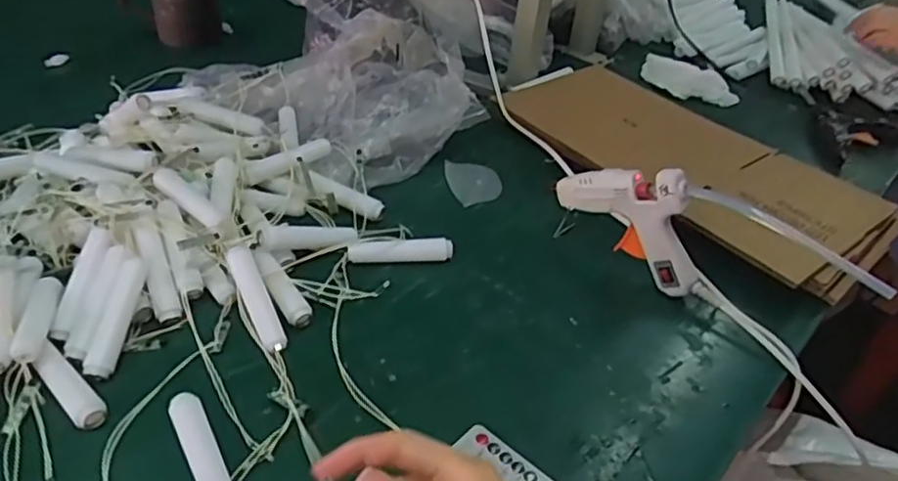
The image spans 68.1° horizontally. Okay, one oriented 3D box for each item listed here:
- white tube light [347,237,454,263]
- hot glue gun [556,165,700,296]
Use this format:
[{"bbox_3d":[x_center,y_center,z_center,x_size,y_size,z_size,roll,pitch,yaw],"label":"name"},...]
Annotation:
[{"bbox_3d":[-0.042,0.009,0.577,0.088,0.018,0.018,-3,40,-12],"label":"white tube light"},{"bbox_3d":[0.156,-0.022,0.570,0.138,0.108,0.024,33,46,29],"label":"hot glue gun"}]

